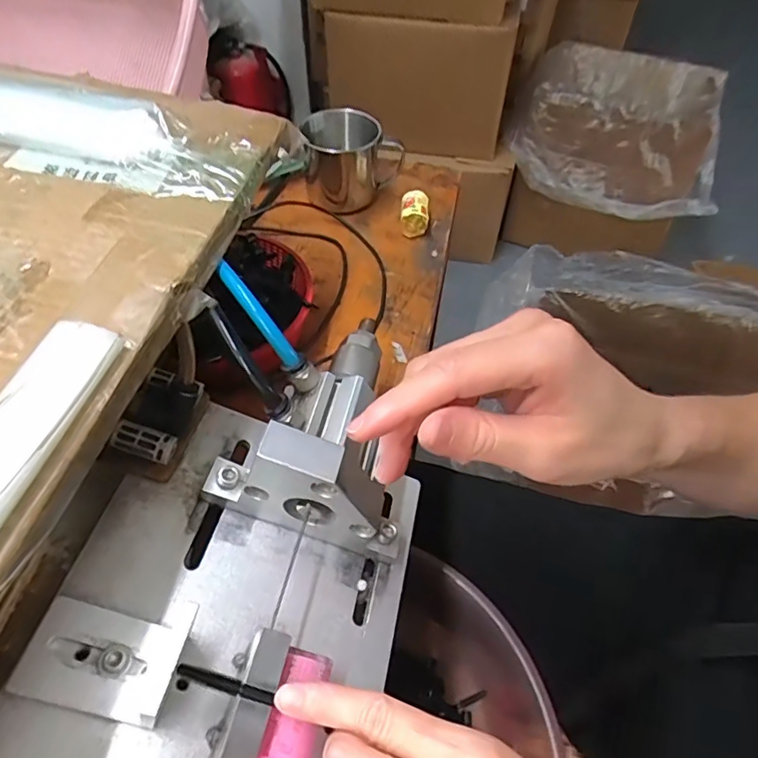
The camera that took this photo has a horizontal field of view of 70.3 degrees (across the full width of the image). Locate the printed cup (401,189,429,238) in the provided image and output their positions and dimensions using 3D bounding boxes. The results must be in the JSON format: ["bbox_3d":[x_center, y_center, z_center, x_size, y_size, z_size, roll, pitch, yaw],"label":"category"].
[{"bbox_3d":[0.032,-0.149,0.484,0.025,0.029,0.029,3,51,3],"label":"printed cup"}]

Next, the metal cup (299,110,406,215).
[{"bbox_3d":[-0.024,-0.198,0.491,0.086,0.068,0.059,4,51,3],"label":"metal cup"}]

